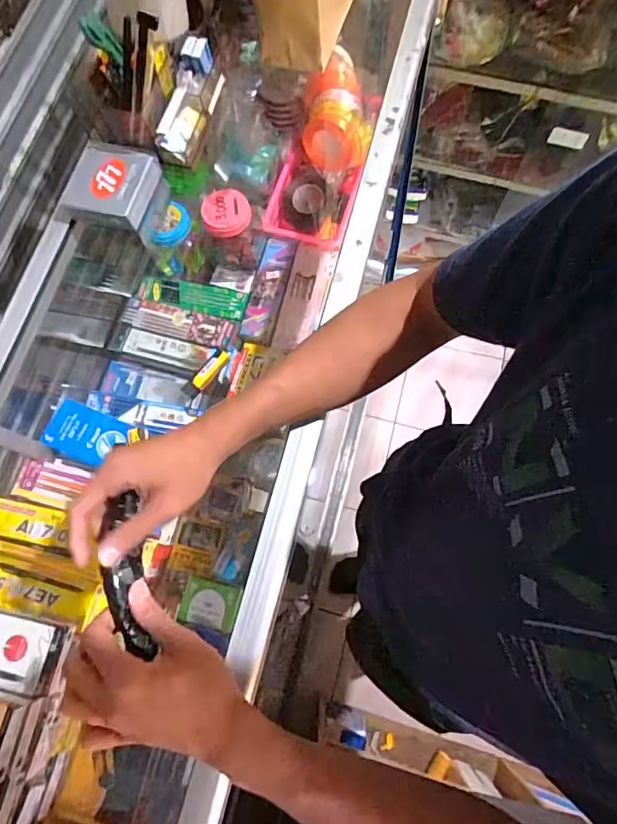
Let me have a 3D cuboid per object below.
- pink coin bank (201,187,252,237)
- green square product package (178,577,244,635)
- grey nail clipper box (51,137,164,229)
[{"bbox_3d":[-0.116,-0.285,0.703,0.066,0.023,0.062,-7,73,-1],"label":"pink coin bank"},{"bbox_3d":[-0.165,0.321,0.831,0.093,0.012,0.071,11,73,5],"label":"green square product package"},{"bbox_3d":[-0.226,-0.260,0.568,0.095,0.025,0.095,15,74,6],"label":"grey nail clipper box"}]

